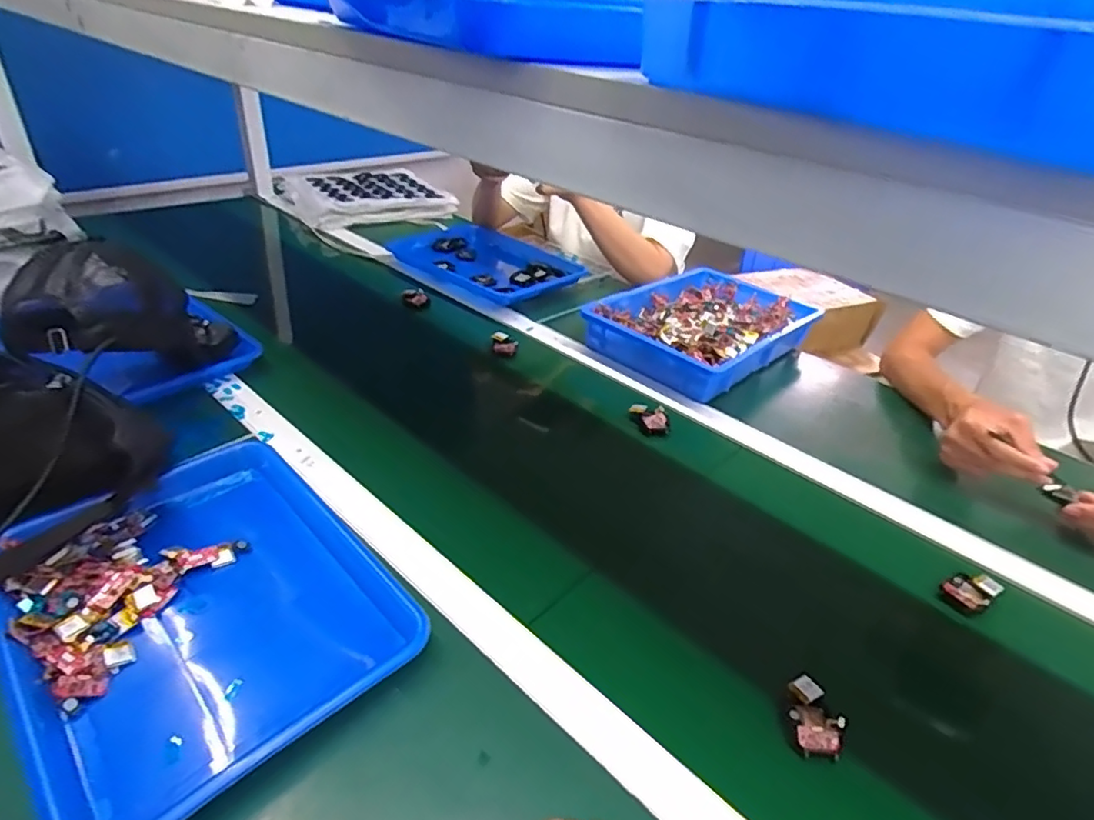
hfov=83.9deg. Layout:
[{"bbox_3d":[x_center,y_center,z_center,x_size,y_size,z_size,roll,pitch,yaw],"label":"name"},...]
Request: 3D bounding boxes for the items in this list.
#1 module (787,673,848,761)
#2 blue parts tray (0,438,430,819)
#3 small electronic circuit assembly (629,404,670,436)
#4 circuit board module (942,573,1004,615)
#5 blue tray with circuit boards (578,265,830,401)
[{"bbox_3d":[0.207,0.234,0.471,0.035,0.017,0.058,10,34,7],"label":"module"},{"bbox_3d":[-0.279,0.159,0.497,0.321,0.046,0.259,31,41,34],"label":"blue parts tray"},{"bbox_3d":[0.136,0.010,0.799,0.034,0.023,0.060,-9,36,-21],"label":"small electronic circuit assembly"},{"bbox_3d":[0.417,0.175,0.597,0.048,0.010,0.037,-12,37,-24],"label":"circuit board module"},{"bbox_3d":[0.248,-0.138,0.976,0.356,0.060,0.251,-25,44,-37],"label":"blue tray with circuit boards"}]

